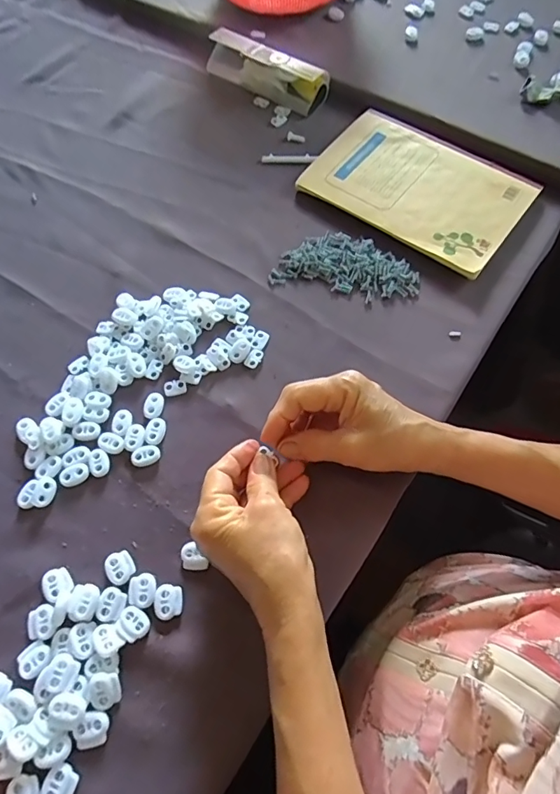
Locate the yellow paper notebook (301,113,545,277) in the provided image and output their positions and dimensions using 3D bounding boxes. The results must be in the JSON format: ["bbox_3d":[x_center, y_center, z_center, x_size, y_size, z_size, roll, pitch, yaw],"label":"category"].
[{"bbox_3d":[0.137,-0.215,0.480,0.207,0.015,0.143,34,71,16],"label":"yellow paper notebook"}]

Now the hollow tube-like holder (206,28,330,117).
[{"bbox_3d":[-0.018,-0.382,0.550,0.156,0.037,0.042,32,70,16],"label":"hollow tube-like holder"}]

